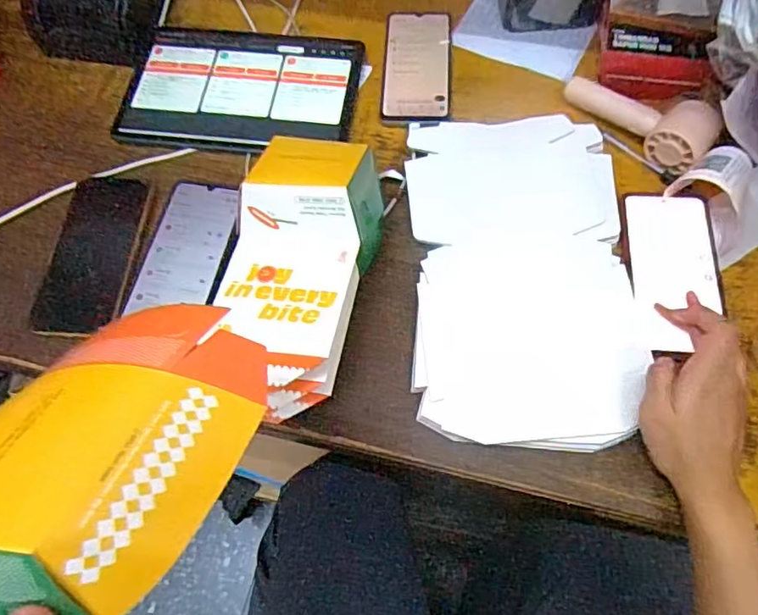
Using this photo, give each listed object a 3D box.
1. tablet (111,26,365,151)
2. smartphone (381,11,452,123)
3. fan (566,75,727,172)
[{"bbox_3d":[-0.149,-0.247,0.633,0.246,0.013,0.162,6,66,6],"label":"tablet"},{"bbox_3d":[0.043,-0.271,0.646,0.074,0.014,0.160,2,65,4],"label":"smartphone"},{"bbox_3d":[0.261,-0.196,0.572,0.056,0.040,0.148,-38,69,-14],"label":"fan"}]

